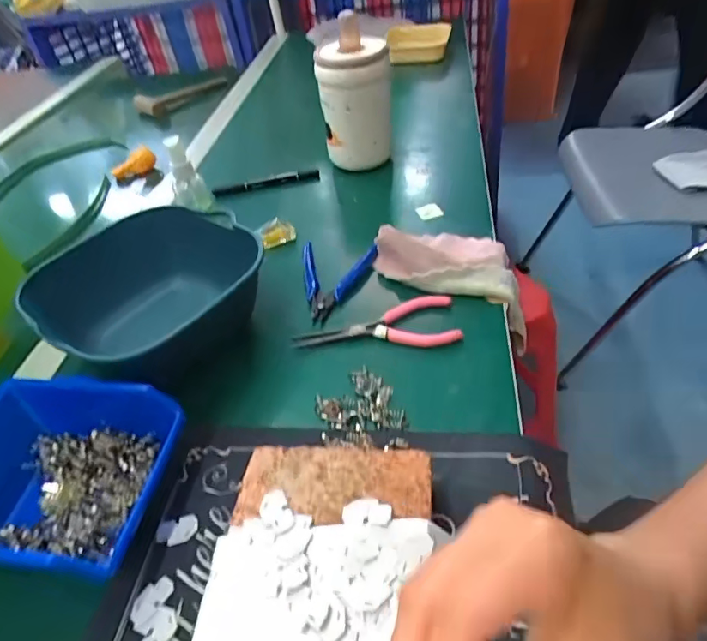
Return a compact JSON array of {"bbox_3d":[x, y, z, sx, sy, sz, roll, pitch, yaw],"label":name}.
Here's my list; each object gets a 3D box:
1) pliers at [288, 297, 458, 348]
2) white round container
[{"bbox_3d":[0.019,0.005,0.438,0.139,0.012,0.054,-8,44,3],"label":"pliers"},{"bbox_3d":[0.005,-0.257,0.611,0.083,0.173,0.074,-3,44,6],"label":"white round container"}]

